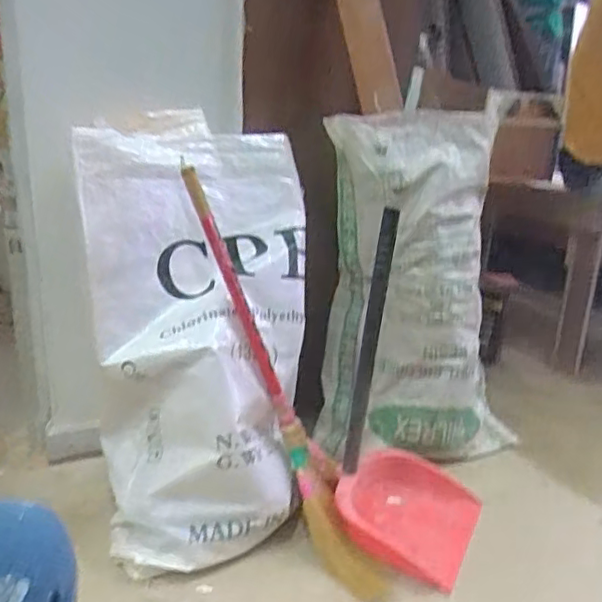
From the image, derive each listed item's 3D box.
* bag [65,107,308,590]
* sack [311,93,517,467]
[{"bbox_3d":[-0.183,0.045,1.106,0.394,0.796,0.196,0,-10,-9],"label":"bag"},{"bbox_3d":[0.271,-0.024,1.378,0.459,0.740,0.248,0,17,-10],"label":"sack"}]

